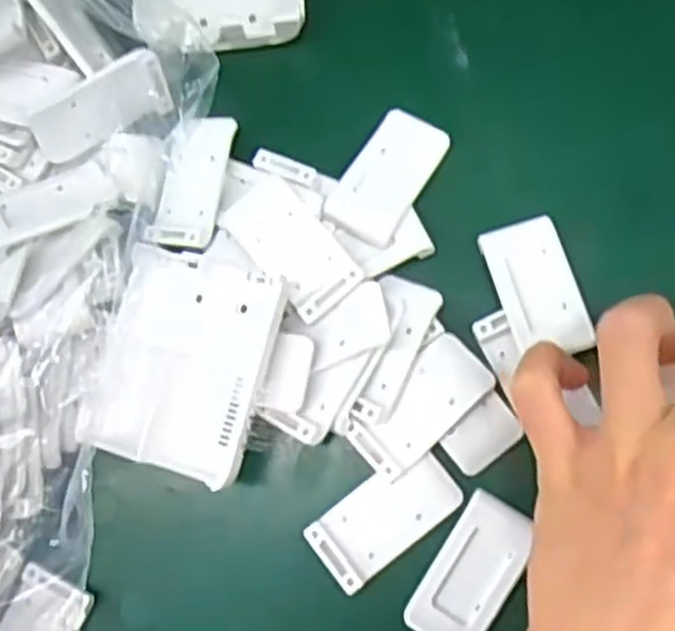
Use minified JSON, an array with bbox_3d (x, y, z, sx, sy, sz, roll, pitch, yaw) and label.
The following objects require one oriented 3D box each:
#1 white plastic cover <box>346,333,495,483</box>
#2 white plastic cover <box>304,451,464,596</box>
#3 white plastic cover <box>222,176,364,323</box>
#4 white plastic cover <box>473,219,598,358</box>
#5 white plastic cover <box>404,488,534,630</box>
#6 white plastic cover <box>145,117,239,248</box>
[{"bbox_3d":[0.031,0.034,0.293,0.054,0.007,0.027,-45,79,-3],"label":"white plastic cover"},{"bbox_3d":[0.018,0.074,0.292,0.055,0.005,0.028,-38,79,-2],"label":"white plastic cover"},{"bbox_3d":[-0.017,-0.027,0.300,0.030,0.012,0.056,-40,79,-2],"label":"white plastic cover"},{"bbox_3d":[0.075,-0.010,0.299,0.029,0.012,0.052,-15,82,1],"label":"white plastic cover"},{"bbox_3d":[0.049,0.094,0.287,0.027,0.004,0.055,29,84,9],"label":"white plastic cover"},{"bbox_3d":[-0.057,-0.053,0.315,0.025,0.012,0.053,13,81,7],"label":"white plastic cover"}]

